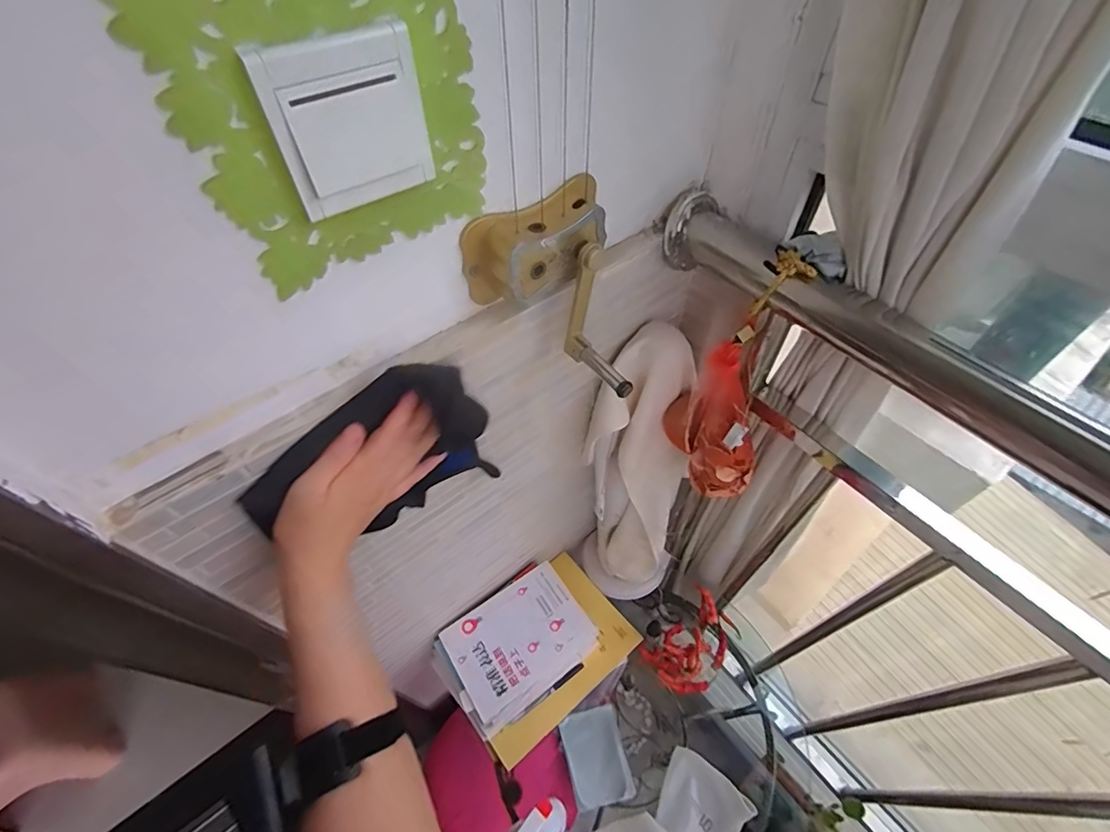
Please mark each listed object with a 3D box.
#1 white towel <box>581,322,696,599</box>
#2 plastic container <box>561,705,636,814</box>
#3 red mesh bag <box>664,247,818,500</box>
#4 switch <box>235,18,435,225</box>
[{"bbox_3d":[0.120,0.114,0.730,0.122,0.519,0.136,-29,57,-18],"label":"white towel"},{"bbox_3d":[0.081,0.657,0.950,0.115,0.027,0.151,-13,53,-8],"label":"plastic container"},{"bbox_3d":[0.185,-0.028,0.522,0.107,0.267,0.097,14,54,13],"label":"red mesh bag"},{"bbox_3d":[-0.111,-0.161,0.274,0.084,0.081,0.009,-31,58,-20],"label":"switch"}]

